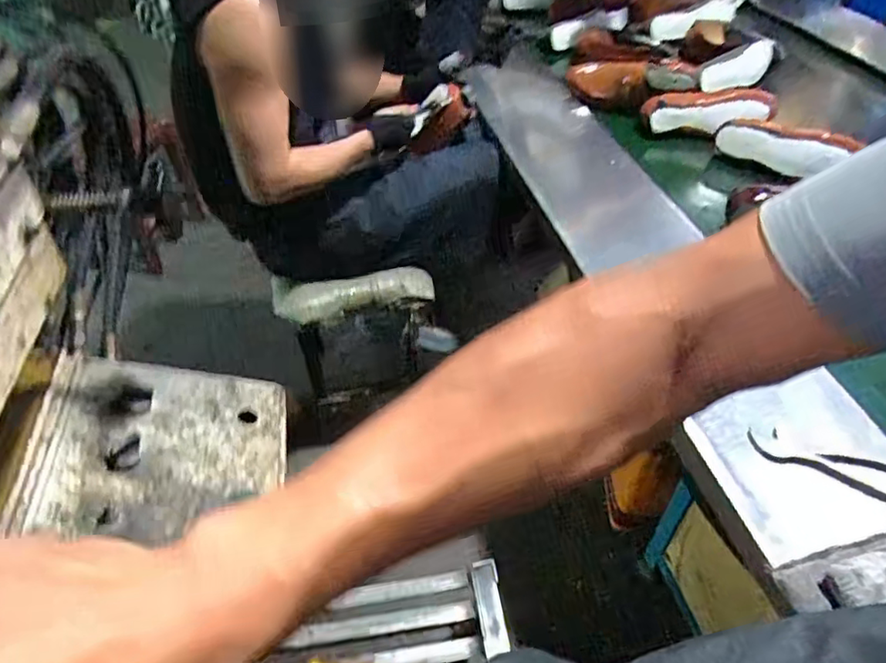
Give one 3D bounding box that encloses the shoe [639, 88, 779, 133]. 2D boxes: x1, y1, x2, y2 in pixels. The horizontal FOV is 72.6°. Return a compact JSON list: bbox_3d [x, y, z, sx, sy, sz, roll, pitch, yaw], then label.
[{"bbox_3d":[0.578,-0.476,1.296,0.273,0.066,0.083,0,45,0],"label":"shoe"}]

